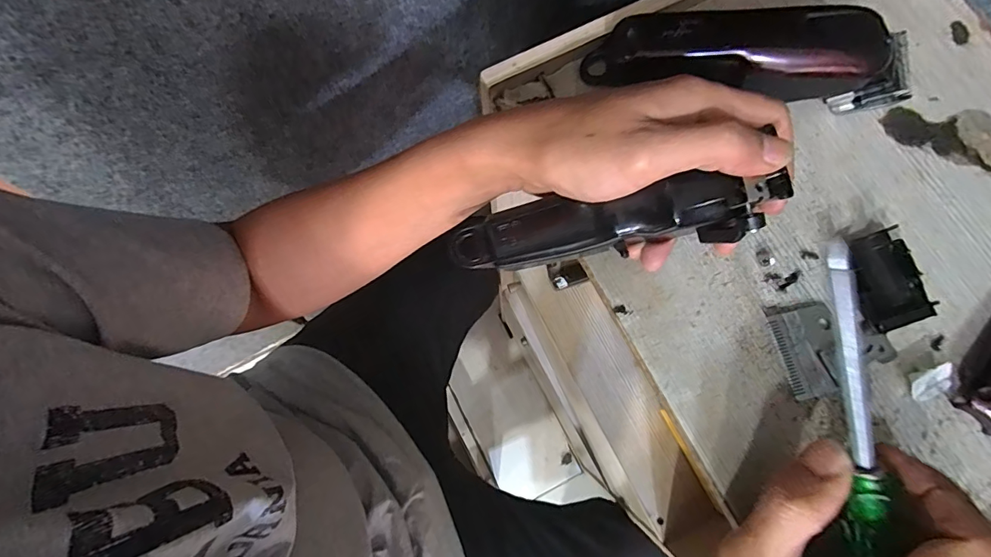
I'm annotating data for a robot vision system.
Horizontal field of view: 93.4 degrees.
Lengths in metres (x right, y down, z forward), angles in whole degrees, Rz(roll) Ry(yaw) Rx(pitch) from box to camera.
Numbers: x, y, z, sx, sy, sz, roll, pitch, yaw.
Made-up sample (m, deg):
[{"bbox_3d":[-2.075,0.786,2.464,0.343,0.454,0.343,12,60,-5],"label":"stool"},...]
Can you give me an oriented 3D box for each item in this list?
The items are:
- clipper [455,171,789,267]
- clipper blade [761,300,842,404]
[{"bbox_3d":[0.060,-0.030,0.258,0.172,0.034,0.031,-8,72,20],"label":"clipper"},{"bbox_3d":[0.170,0.039,0.254,0.032,0.007,0.050,-7,73,-1],"label":"clipper blade"}]

